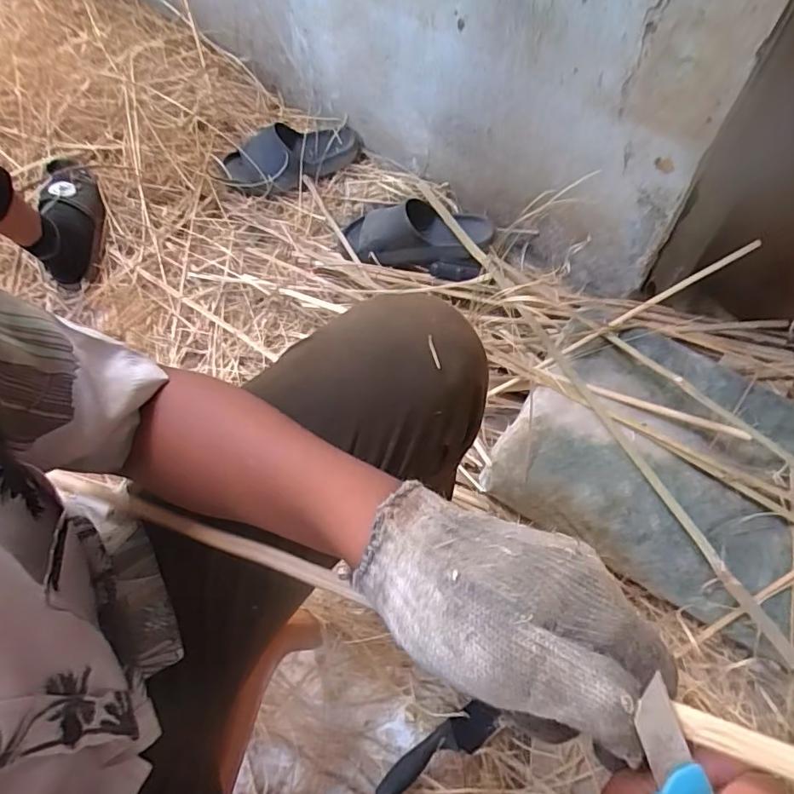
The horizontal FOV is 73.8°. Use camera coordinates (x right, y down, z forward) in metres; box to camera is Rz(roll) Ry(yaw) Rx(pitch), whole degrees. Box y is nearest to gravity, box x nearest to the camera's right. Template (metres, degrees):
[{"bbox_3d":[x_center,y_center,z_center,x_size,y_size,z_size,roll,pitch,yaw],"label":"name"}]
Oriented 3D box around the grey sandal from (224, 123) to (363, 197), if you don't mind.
[{"bbox_3d":[-0.208,-0.492,1.052,0.268,0.089,0.104,-22,63,-9],"label":"grey sandal"}]

